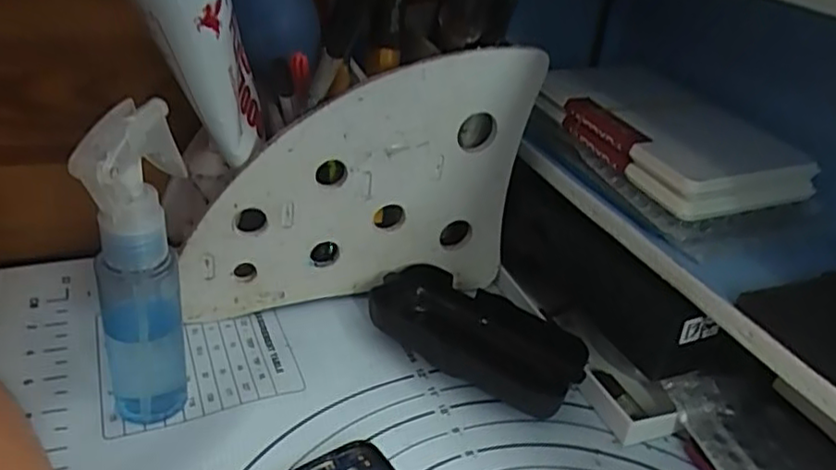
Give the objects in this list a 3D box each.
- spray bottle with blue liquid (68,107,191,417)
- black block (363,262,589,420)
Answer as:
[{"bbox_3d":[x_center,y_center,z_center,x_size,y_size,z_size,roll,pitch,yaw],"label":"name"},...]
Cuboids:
[{"bbox_3d":[-0.108,0.016,0.256,0.034,0.132,0.037,-8,35,-24],"label":"spray bottle with blue liquid"},{"bbox_3d":[0.030,0.051,0.335,0.107,0.029,0.044,25,36,26],"label":"black block"}]

